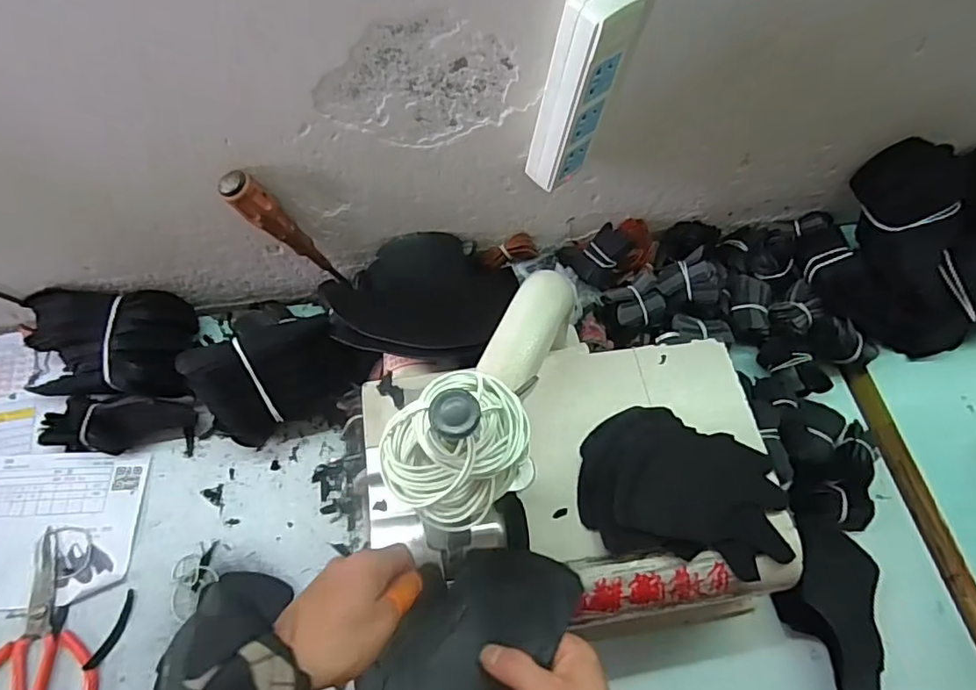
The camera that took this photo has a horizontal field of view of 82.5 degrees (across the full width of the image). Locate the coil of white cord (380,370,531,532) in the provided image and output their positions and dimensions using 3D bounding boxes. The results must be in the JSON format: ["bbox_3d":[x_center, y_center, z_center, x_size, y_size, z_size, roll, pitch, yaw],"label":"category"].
[{"bbox_3d":[-0.013,0.048,0.270,0.071,0.034,0.061,-40,73,-18],"label":"coil of white cord"}]

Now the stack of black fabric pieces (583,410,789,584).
[{"bbox_3d":[0.162,0.113,0.451,0.166,0.029,0.118,9,63,1],"label":"stack of black fabric pieces"}]

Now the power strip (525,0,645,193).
[{"bbox_3d":[0.072,-0.204,0.448,0.044,0.165,0.059,39,69,14],"label":"power strip"}]

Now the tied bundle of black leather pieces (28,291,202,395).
[{"bbox_3d":[-0.404,-0.002,0.604,0.173,0.078,0.122,5,65,-1],"label":"tied bundle of black leather pieces"}]

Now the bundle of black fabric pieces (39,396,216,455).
[{"bbox_3d":[-0.379,0.080,0.584,0.157,0.042,0.058,1,65,-2],"label":"bundle of black fabric pieces"}]

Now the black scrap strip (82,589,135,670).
[{"bbox_3d":[-0.347,0.264,0.515,0.012,0.011,0.067,15,63,4],"label":"black scrap strip"}]

